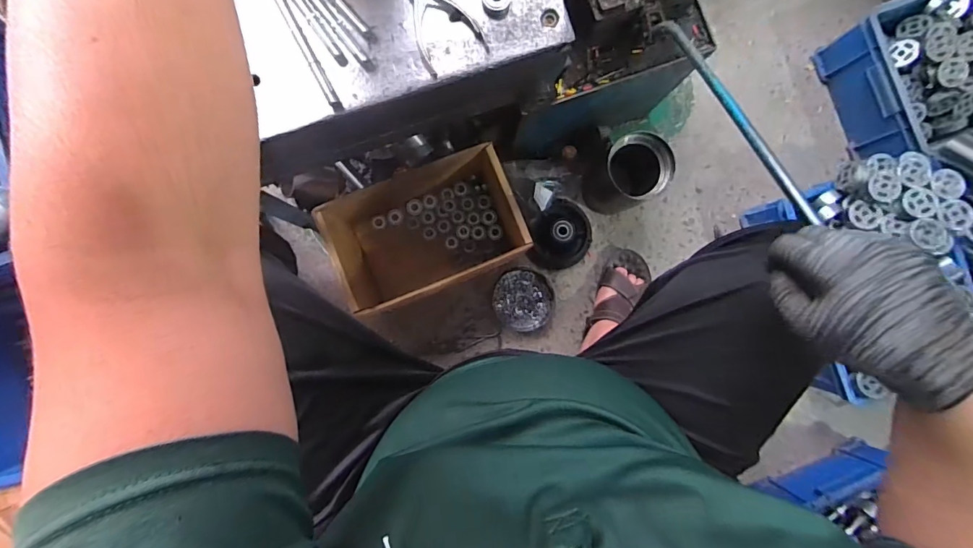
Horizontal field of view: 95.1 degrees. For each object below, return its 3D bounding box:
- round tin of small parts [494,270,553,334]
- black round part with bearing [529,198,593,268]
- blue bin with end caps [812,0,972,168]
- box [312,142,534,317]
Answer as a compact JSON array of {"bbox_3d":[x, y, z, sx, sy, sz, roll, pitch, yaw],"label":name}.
[{"bbox_3d":[0.076,0.055,0.917,0.118,0.029,0.124,0,88,-3],"label":"round tin of small parts"},{"bbox_3d":[0.153,-0.082,0.896,0.124,0.064,0.134,0,88,-3],"label":"black round part with bearing"},{"bbox_3d":[0.961,-0.427,0.919,0.447,0.170,0.298,-23,89,-4],"label":"blue bin with end caps"},{"bbox_3d":[-0.105,-0.069,0.807,0.303,0.196,0.193,-24,89,-4],"label":"box"}]

